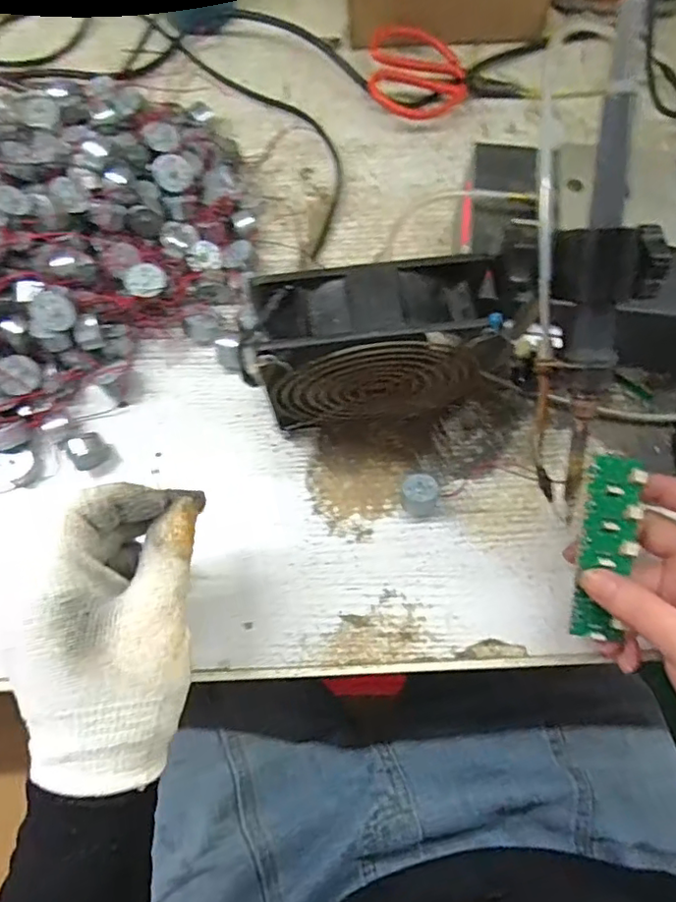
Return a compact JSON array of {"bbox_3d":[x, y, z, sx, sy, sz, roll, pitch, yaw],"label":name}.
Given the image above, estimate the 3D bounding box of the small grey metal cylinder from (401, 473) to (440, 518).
[{"bbox_3d":[0.051,0.029,0.356,0.023,0.017,0.026,-2,74,-1],"label":"small grey metal cylinder"}]

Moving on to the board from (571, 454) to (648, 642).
[{"bbox_3d":[0.145,0.051,0.309,0.029,0.007,0.097,13,85,3],"label":"board"}]

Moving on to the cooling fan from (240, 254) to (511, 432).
[{"bbox_3d":[0.016,-0.053,0.324,0.121,0.122,0.049,-3,74,-2],"label":"cooling fan"}]

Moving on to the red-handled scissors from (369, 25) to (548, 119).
[{"bbox_3d":[0.096,-0.304,0.454,0.145,0.027,0.067,-9,75,-3],"label":"red-handled scissors"}]

